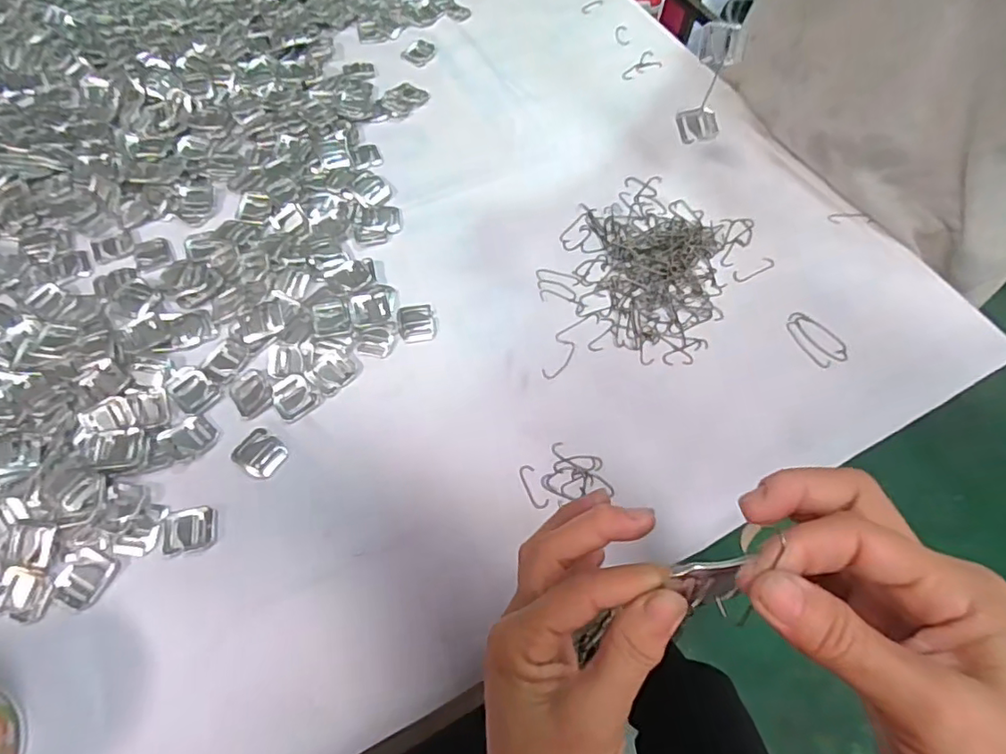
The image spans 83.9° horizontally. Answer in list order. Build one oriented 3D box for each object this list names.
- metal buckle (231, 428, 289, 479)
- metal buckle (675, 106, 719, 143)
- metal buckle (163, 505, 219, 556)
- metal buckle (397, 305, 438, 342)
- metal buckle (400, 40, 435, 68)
[{"bbox_3d":[-0.176,0.055,0.407,0.034,0.004,0.030,30,65,15],"label":"metal buckle"},{"bbox_3d":[0.171,-0.222,0.493,0.034,0.028,0.004,3,35,40],"label":"metal buckle"},{"bbox_3d":[-0.213,0.103,0.378,0.034,0.009,0.029,-10,62,-6],"label":"metal buckle"},{"bbox_3d":[-0.071,-0.046,0.465,0.032,0.004,0.035,-10,62,-7],"label":"metal buckle"},{"bbox_3d":[-0.095,-0.371,0.639,0.032,0.005,0.038,28,64,14],"label":"metal buckle"}]

